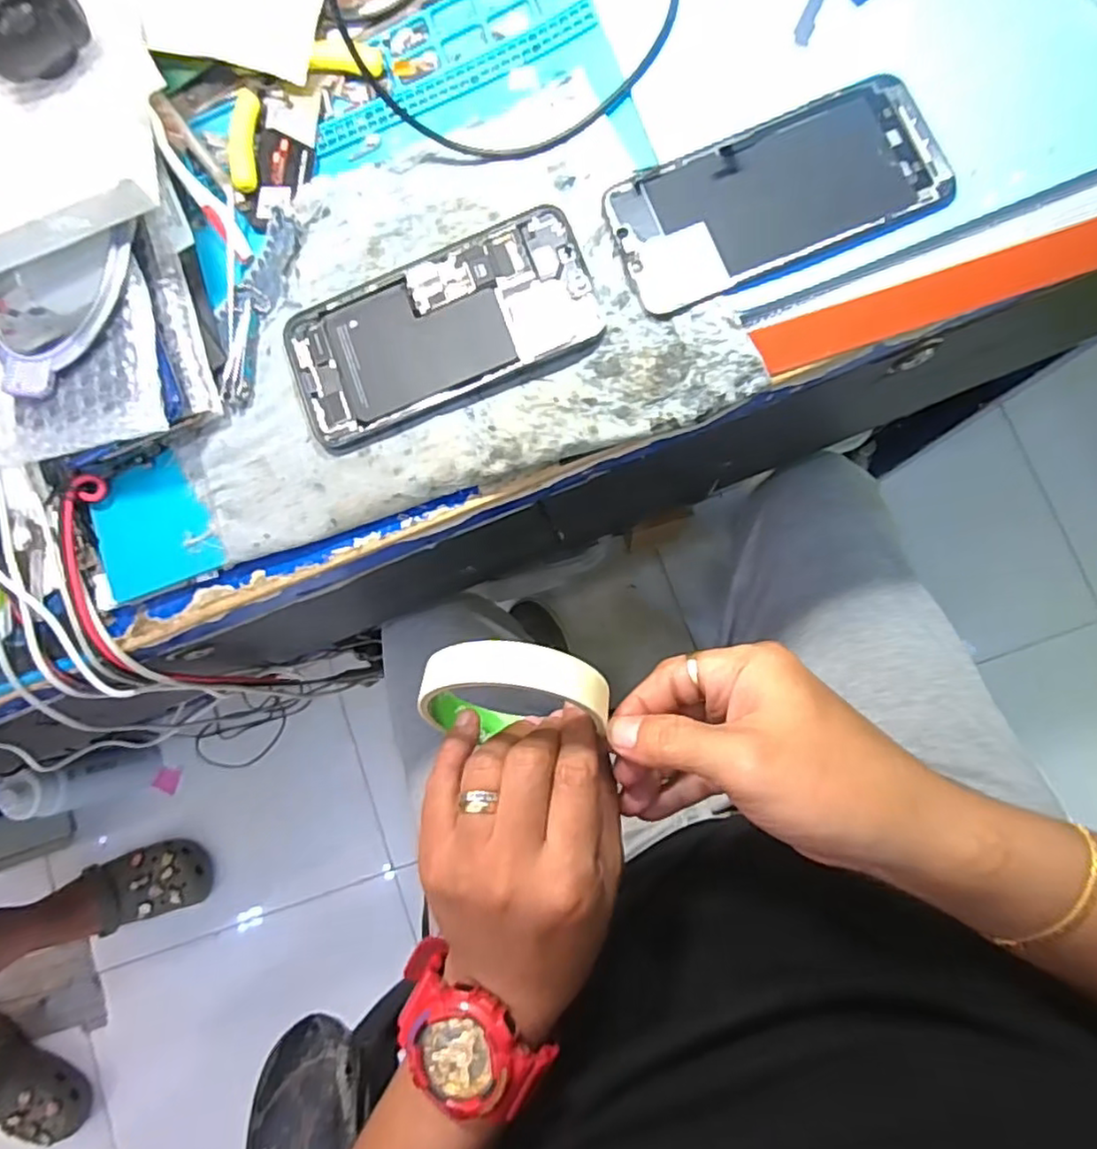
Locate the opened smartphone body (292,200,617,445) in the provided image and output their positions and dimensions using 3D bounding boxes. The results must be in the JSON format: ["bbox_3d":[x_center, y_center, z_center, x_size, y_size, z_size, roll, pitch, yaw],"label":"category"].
[{"bbox_3d":[-0.056,-0.128,0.340,0.159,0.008,0.081,-20,82,4],"label":"opened smartphone body"}]

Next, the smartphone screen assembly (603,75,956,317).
[{"bbox_3d":[0.111,-0.187,0.324,0.156,0.005,0.075,-22,82,4],"label":"smartphone screen assembly"}]

